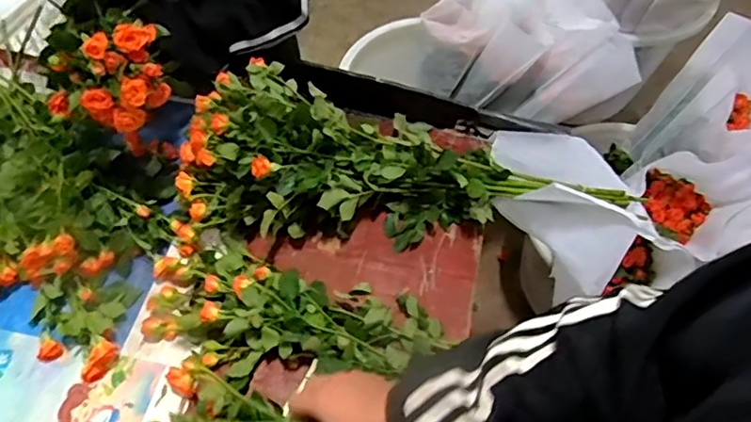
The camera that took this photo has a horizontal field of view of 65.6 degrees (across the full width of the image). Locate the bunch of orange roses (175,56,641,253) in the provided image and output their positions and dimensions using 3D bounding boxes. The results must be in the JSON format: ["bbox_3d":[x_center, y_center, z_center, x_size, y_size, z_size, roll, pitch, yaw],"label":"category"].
[{"bbox_3d":[0.049,-0.065,0.847,0.618,0.141,0.233,7,53,-15],"label":"bunch of orange roses"}]

